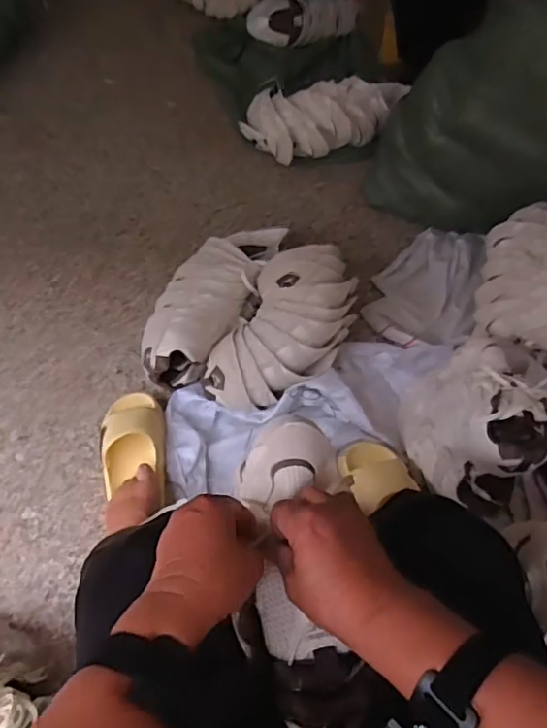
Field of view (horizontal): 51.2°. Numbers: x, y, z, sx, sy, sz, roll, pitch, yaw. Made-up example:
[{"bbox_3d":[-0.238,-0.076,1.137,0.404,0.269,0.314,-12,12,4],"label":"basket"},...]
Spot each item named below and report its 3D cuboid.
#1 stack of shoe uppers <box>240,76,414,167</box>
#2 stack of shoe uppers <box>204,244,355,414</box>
[{"bbox_3d":[0.139,-0.611,1.419,0.408,0.112,0.172,-12,56,-11],"label":"stack of shoe uppers"},{"bbox_3d":[0.027,-0.071,1.014,0.190,0.144,0.340,23,57,14],"label":"stack of shoe uppers"}]

